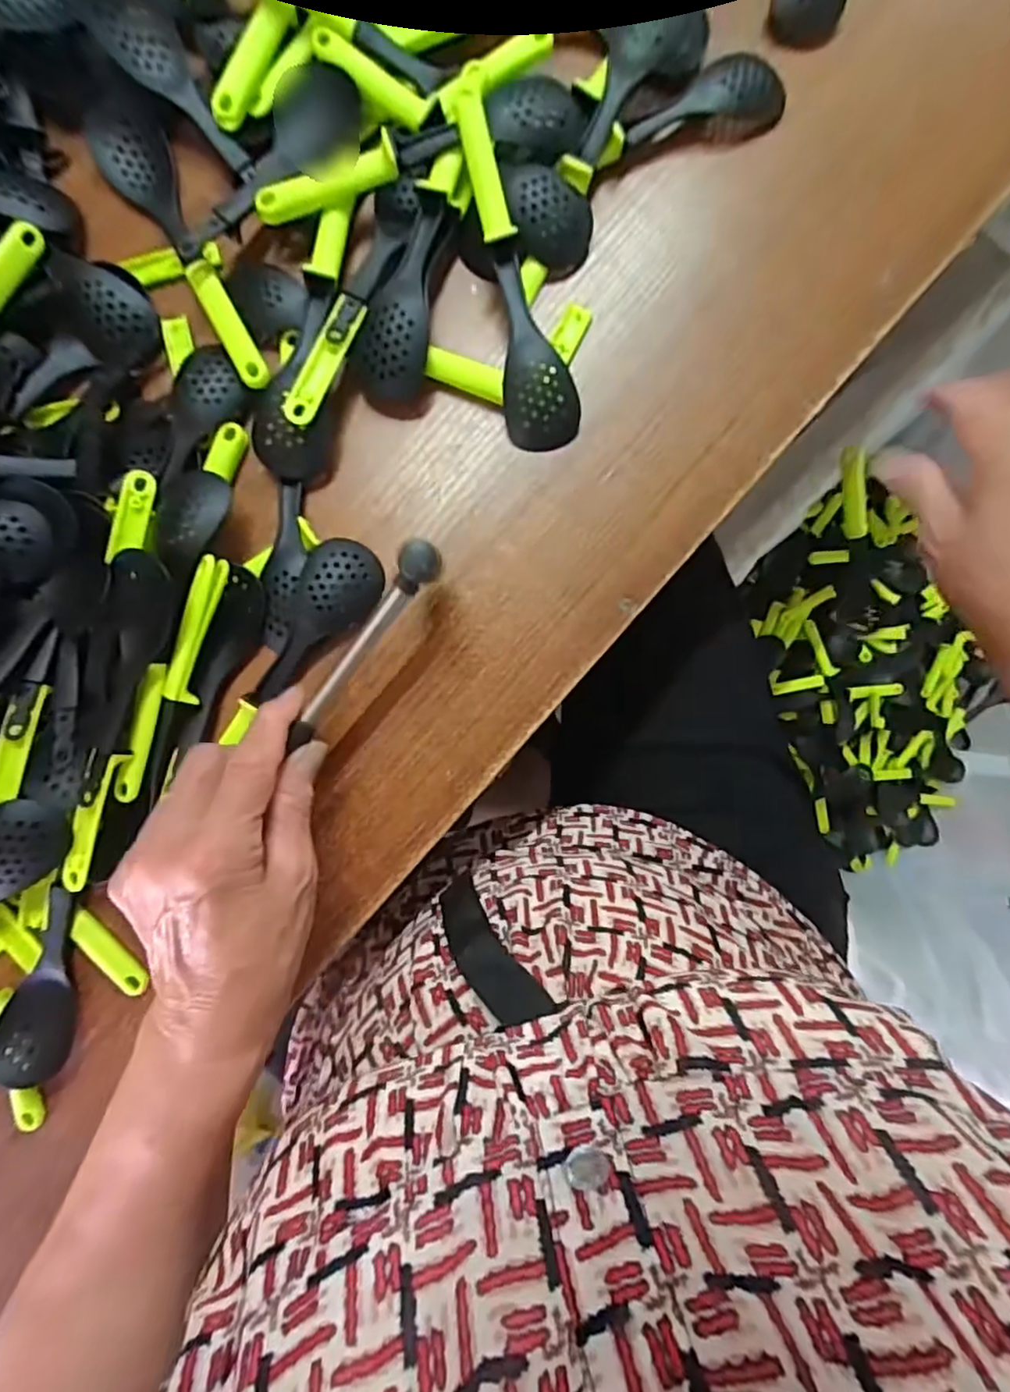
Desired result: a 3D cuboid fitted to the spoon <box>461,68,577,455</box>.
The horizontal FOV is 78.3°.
[{"bbox_3d":[0.007,-0.232,0.331,0.037,0.024,0.191,-10,87,2],"label":"spoon"}]

